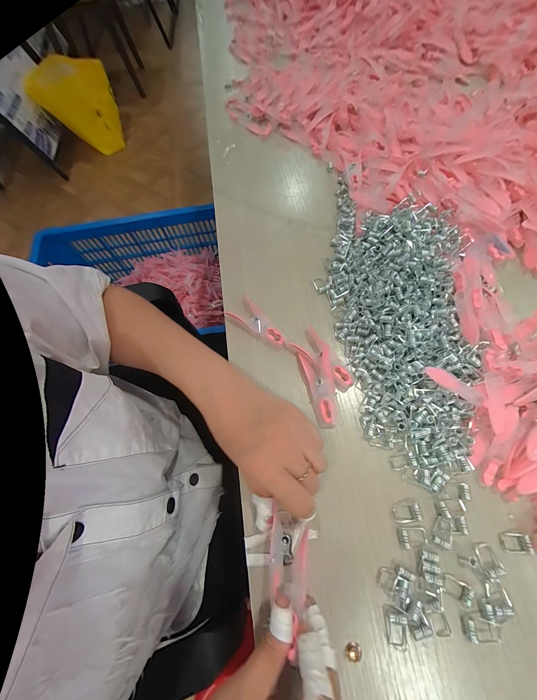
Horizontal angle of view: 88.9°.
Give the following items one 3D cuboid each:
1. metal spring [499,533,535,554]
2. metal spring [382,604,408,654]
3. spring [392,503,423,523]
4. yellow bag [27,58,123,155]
[{"bbox_3d":[0.208,0.162,0.228,0.023,0.005,0.014,0,68,3],"label":"metal spring"},{"bbox_3d":[0.099,0.215,0.212,0.017,0.004,0.026,-1,68,2],"label":"metal spring"},{"bbox_3d":[0.122,0.143,0.239,0.023,0.005,0.014,-9,68,-1],"label":"spring"},{"bbox_3d":[-0.803,-1.044,1.187,0.342,0.300,0.085,-2,68,2],"label":"yellow bag"}]

